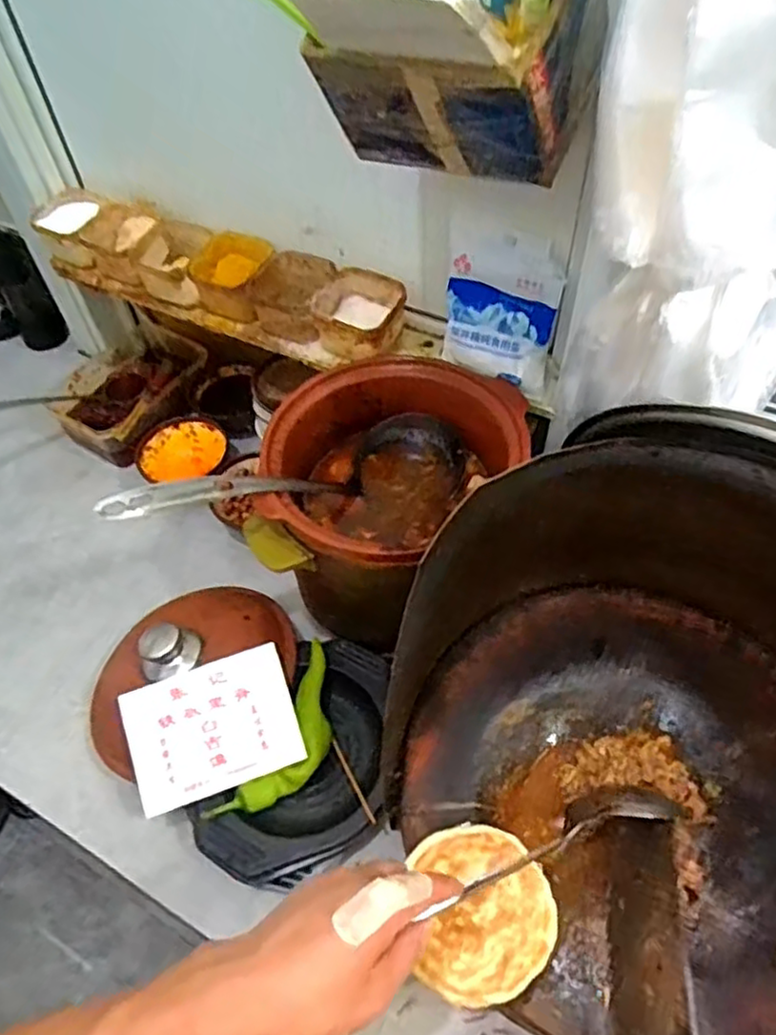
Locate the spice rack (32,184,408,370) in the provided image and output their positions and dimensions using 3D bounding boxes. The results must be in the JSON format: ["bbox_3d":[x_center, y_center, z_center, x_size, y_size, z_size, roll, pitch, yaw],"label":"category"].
[{"bbox_3d":[-0.207,-0.279,0.794,0.490,0.080,0.105,25,59,20],"label":"spice rack"}]

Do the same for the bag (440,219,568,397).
[{"bbox_3d":[0.110,-0.201,0.649,0.111,0.139,0.035,21,42,16],"label":"bag"}]

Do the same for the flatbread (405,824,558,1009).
[{"bbox_3d":[0.071,0.291,0.512,0.099,0.008,0.116,-13,47,4],"label":"flatbread"}]

